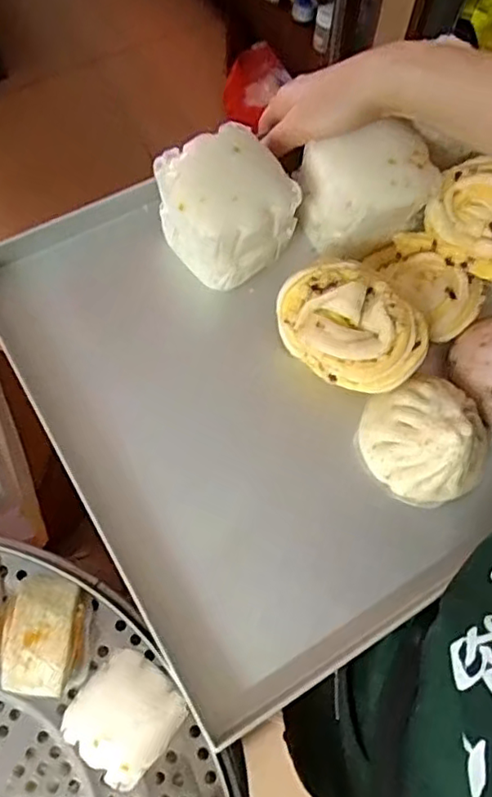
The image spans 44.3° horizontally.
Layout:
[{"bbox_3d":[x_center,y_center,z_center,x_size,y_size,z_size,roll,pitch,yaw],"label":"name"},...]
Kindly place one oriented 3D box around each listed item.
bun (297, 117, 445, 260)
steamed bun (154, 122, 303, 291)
[{"bbox_3d":[0.092,-0.154,0.452,0.087,0.069,0.064,-13,70,-7],"label":"bun"},{"bbox_3d":[-0.017,-0.137,0.434,0.080,0.070,0.088,-37,75,-15],"label":"steamed bun"}]

